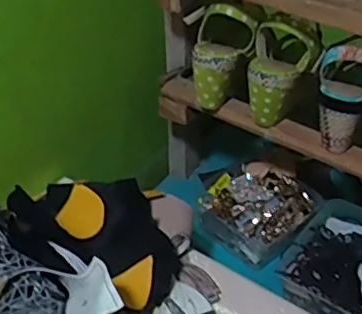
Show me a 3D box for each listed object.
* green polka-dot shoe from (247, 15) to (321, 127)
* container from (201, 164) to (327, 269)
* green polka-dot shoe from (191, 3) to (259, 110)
[{"bbox_3d":[0.130,-0.113,0.770,0.081,0.146,0.073,12,42,13],"label":"green polka-dot shoe"},{"bbox_3d":[0.125,0.081,0.971,0.157,0.065,0.164,-32,50,-31],"label":"container"},{"bbox_3d":[0.058,-0.145,0.809,0.081,0.136,0.097,4,41,4],"label":"green polka-dot shoe"}]

